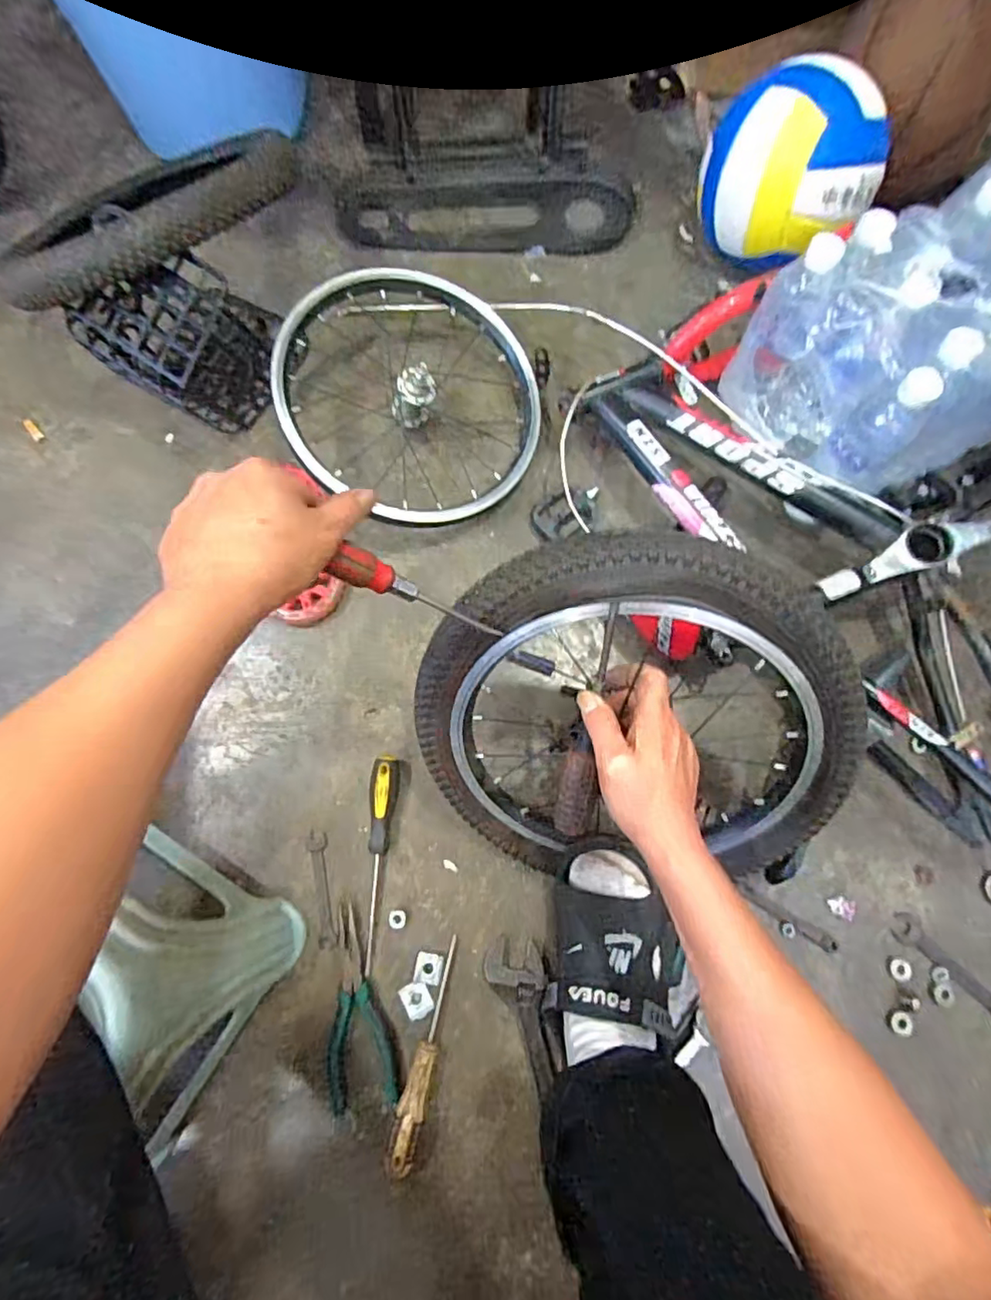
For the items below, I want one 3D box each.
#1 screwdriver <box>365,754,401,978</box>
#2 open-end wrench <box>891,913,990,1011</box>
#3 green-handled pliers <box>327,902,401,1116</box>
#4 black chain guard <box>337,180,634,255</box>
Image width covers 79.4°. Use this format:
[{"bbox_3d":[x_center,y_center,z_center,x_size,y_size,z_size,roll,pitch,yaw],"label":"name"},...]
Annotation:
[{"bbox_3d":[-0.130,0.227,0.641,0.024,0.024,0.221,5,77,1],"label":"screwdriver"},{"bbox_3d":[0.482,0.336,0.625,0.148,0.005,0.030,43,81,9],"label":"open-end wrench"},{"bbox_3d":[-0.145,0.368,0.615,0.069,0.015,0.184,-10,77,-2],"label":"green-handled pliers"},{"bbox_3d":[-0.014,-0.615,0.839,0.396,0.024,0.114,3,77,1],"label":"black chain guard"}]

